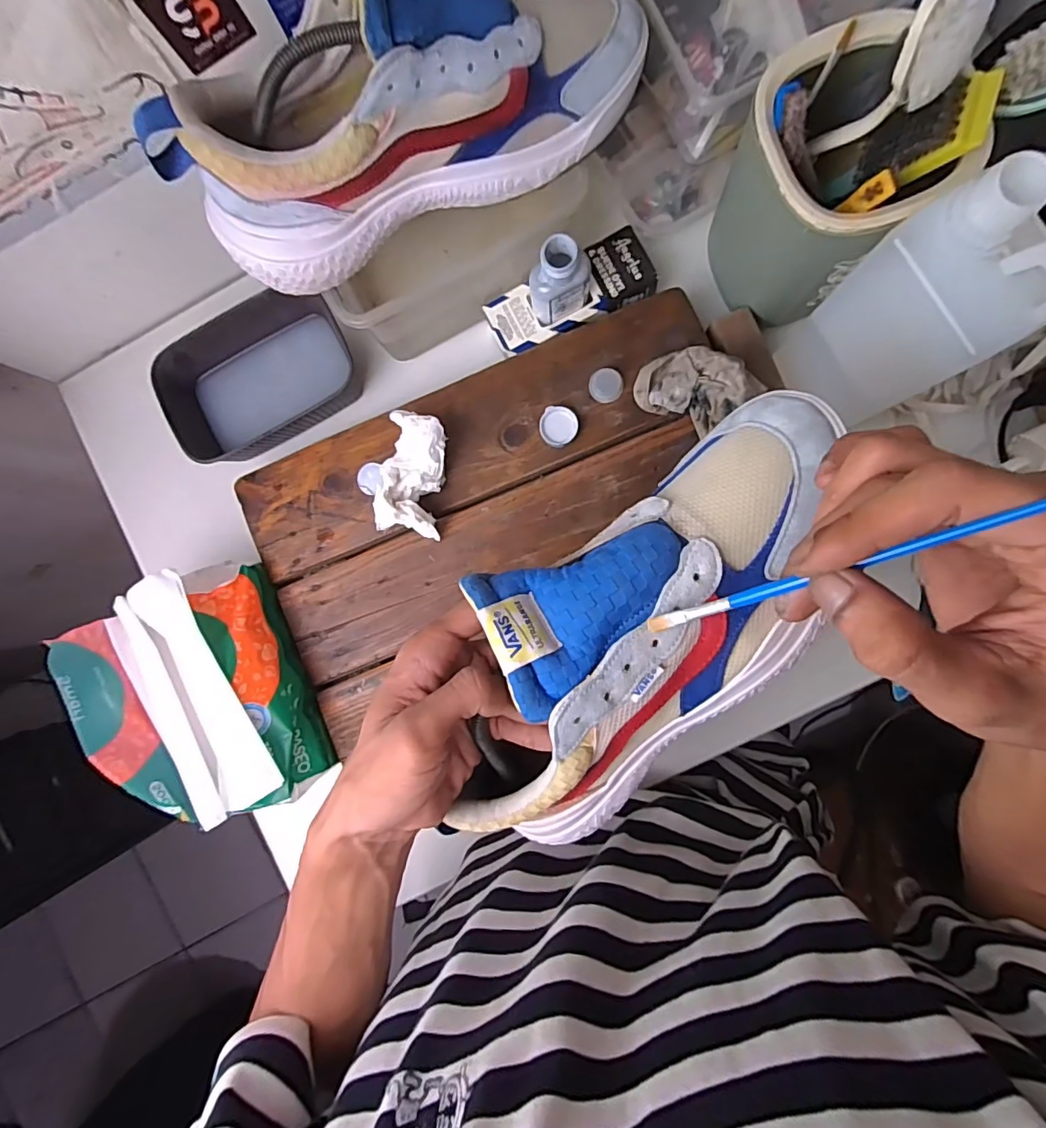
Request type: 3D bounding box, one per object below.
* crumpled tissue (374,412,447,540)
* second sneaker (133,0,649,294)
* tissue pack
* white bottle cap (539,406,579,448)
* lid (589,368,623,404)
[{"bbox_3d":[-0.089,-0.071,0.418,0.050,0.047,0.091,8,89,5],"label":"crumpled tissue"},{"bbox_3d":[-0.067,-0.281,0.304,0.293,0.118,0.091,-24,87,4],"label":"second sneaker"},{"bbox_3d":[-0.250,0.104,0.413,0.132,0.078,0.193,-26,87,4],"label":"tissue pack"},{"bbox_3d":[0.029,-0.111,0.424,0.030,0.009,0.032,0,89,5],"label":"white bottle cap"},{"bbox_3d":[0.067,-0.144,0.421,0.026,0.005,0.027,0,89,5],"label":"lid"}]

